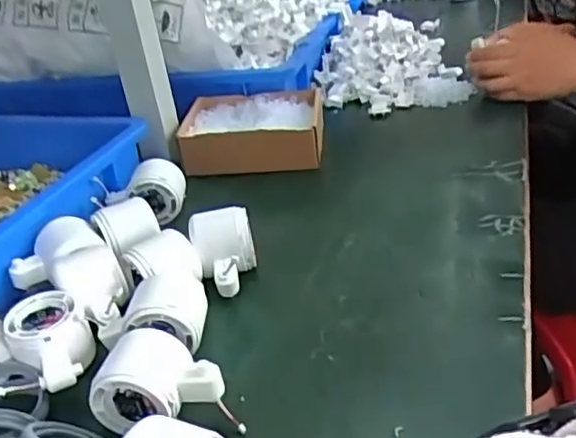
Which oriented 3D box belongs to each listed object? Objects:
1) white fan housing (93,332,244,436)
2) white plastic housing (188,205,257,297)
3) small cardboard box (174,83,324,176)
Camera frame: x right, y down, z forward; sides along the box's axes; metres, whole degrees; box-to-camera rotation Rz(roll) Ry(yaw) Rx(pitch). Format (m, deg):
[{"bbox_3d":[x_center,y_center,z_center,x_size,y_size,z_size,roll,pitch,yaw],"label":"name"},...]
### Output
[{"bbox_3d":[-0.077,0.111,0.425,0.095,0.054,0.054,1,31,13],"label":"white fan housing"},{"bbox_3d":[-0.056,0.031,0.557,0.052,0.055,0.066,-11,30,-8],"label":"white plastic housing"},{"bbox_3d":[-0.042,-0.114,0.798,0.162,0.053,0.153,-2,30,7],"label":"small cardboard box"}]

